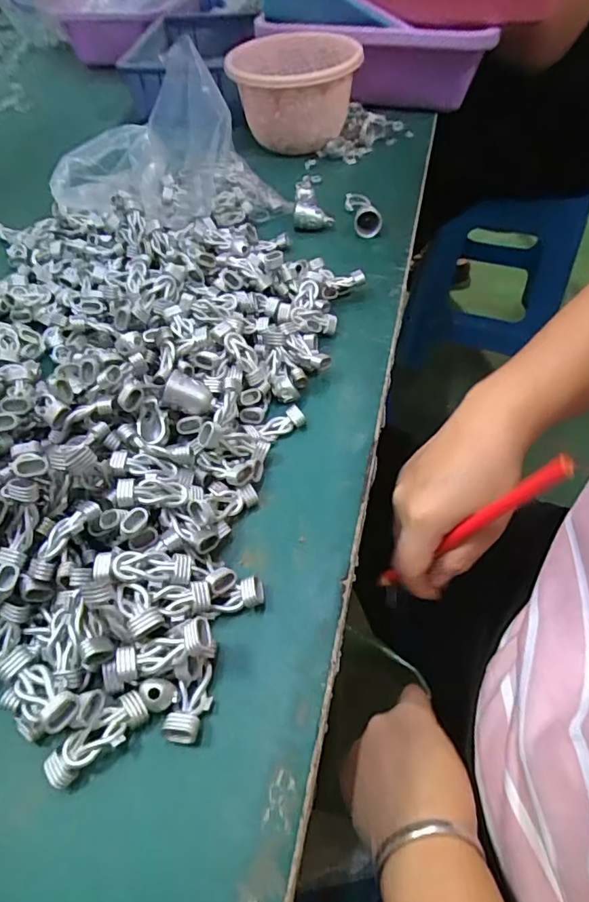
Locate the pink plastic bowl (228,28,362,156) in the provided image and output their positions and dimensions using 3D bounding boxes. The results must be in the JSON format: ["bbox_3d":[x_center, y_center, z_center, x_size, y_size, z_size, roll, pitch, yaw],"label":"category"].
[{"bbox_3d":[0.002,-0.409,0.599,0.139,0.082,0.143,-1,50,3],"label":"pink plastic bowl"}]

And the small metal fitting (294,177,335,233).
[{"bbox_3d":[0.018,-0.238,0.503,0.038,0.033,0.039,-2,50,2],"label":"small metal fitting"}]

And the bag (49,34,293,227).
[{"bbox_3d":[-0.121,-0.279,0.493,0.200,0.113,0.135,18,54,18],"label":"bag"}]

